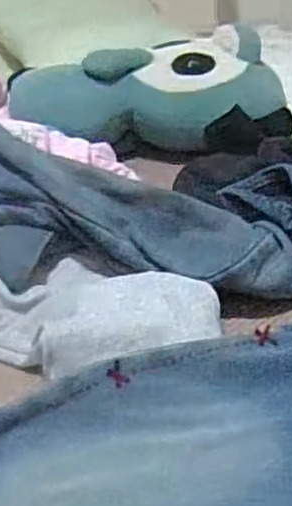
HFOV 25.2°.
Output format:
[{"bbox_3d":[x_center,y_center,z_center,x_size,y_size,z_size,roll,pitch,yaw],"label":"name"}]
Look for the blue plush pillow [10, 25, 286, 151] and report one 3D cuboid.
[{"bbox_3d":[0.005,-0.286,1.170,0.477,0.148,0.199,-9,29,-9],"label":"blue plush pillow"}]

